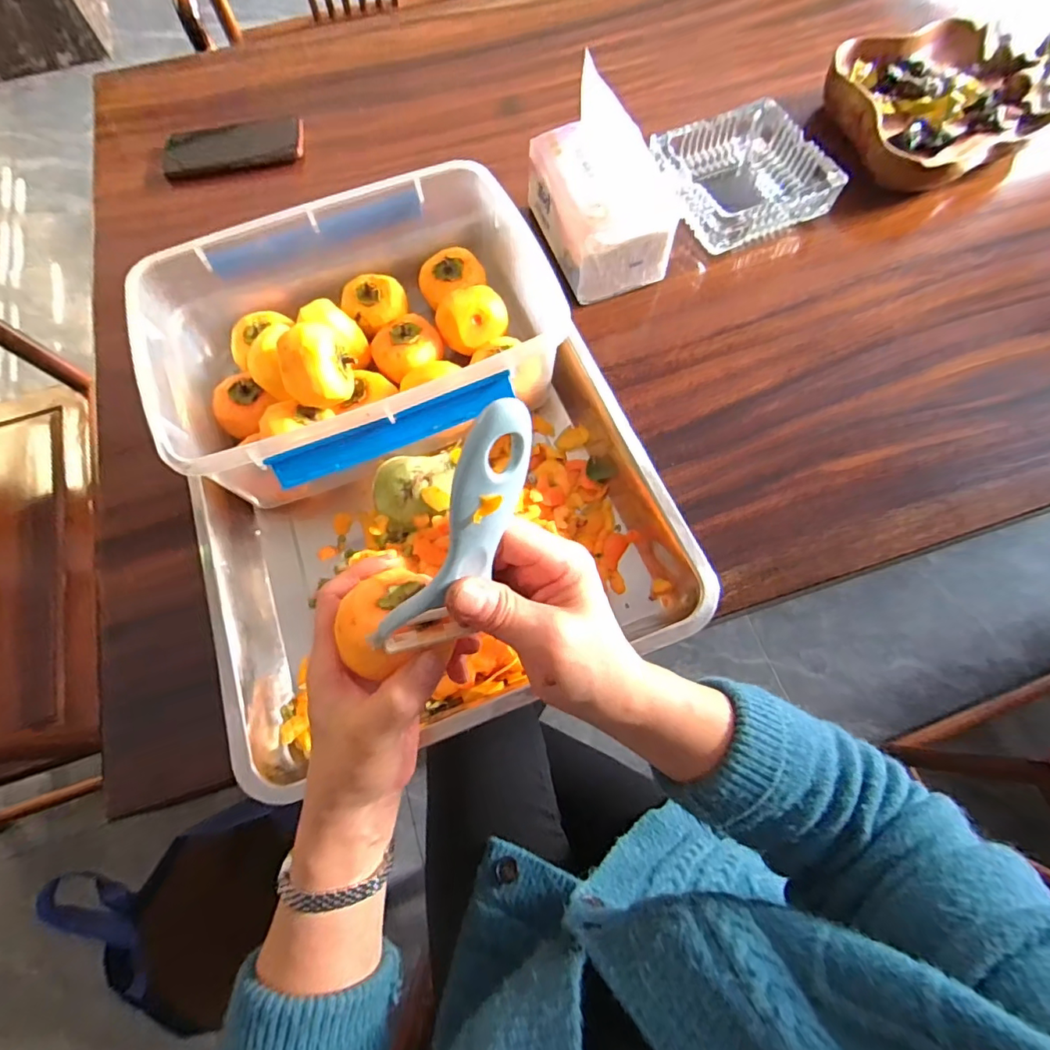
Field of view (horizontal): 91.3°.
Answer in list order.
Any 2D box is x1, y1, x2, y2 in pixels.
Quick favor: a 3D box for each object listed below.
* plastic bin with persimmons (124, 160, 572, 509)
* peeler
[{"bbox_3d":[-0.141,-0.166,0.439,0.311,0.099,0.253,-22,70,-6],"label":"plastic bin with persimmons"},{"bbox_3d":[-0.026,0.008,0.214,0.022,0.032,0.122,35,119,14],"label":"peeler"}]

